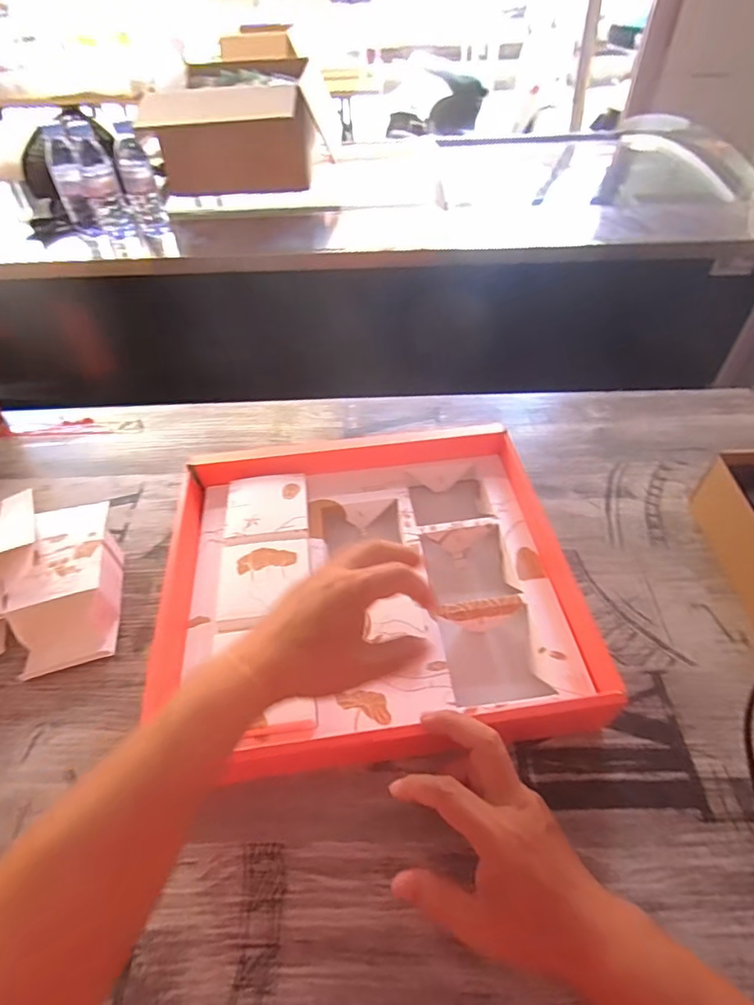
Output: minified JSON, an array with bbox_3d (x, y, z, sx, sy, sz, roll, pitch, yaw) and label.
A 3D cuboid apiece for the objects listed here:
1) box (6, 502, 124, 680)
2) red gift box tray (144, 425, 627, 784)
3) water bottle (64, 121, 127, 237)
[{"bbox_3d":[-0.318,0.080,0.543,0.085,0.058,0.178,-12,49,-8],"label":"box"},{"bbox_3d":[-0.010,0.073,0.530,0.374,0.079,0.346,-7,48,-3],"label":"red gift box tray"},{"bbox_3d":[-0.515,-0.594,0.976,0.059,0.176,0.057,-25,52,-18],"label":"water bottle"}]

